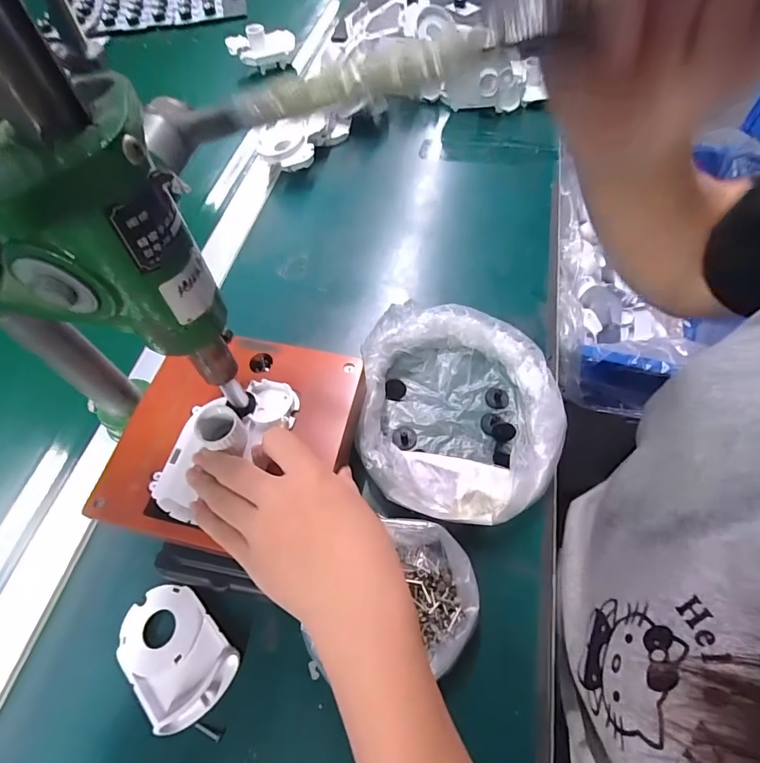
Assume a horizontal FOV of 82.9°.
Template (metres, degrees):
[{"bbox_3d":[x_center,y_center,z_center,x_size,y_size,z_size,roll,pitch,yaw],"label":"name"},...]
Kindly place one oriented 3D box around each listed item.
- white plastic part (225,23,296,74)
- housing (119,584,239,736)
[{"bbox_3d":[-0.184,-0.518,0.666,0.101,0.047,0.041,2,65,3],"label":"white plastic part"},{"bbox_3d":[-0.138,0.179,0.286,0.084,0.013,0.057,40,72,19],"label":"housing"}]

